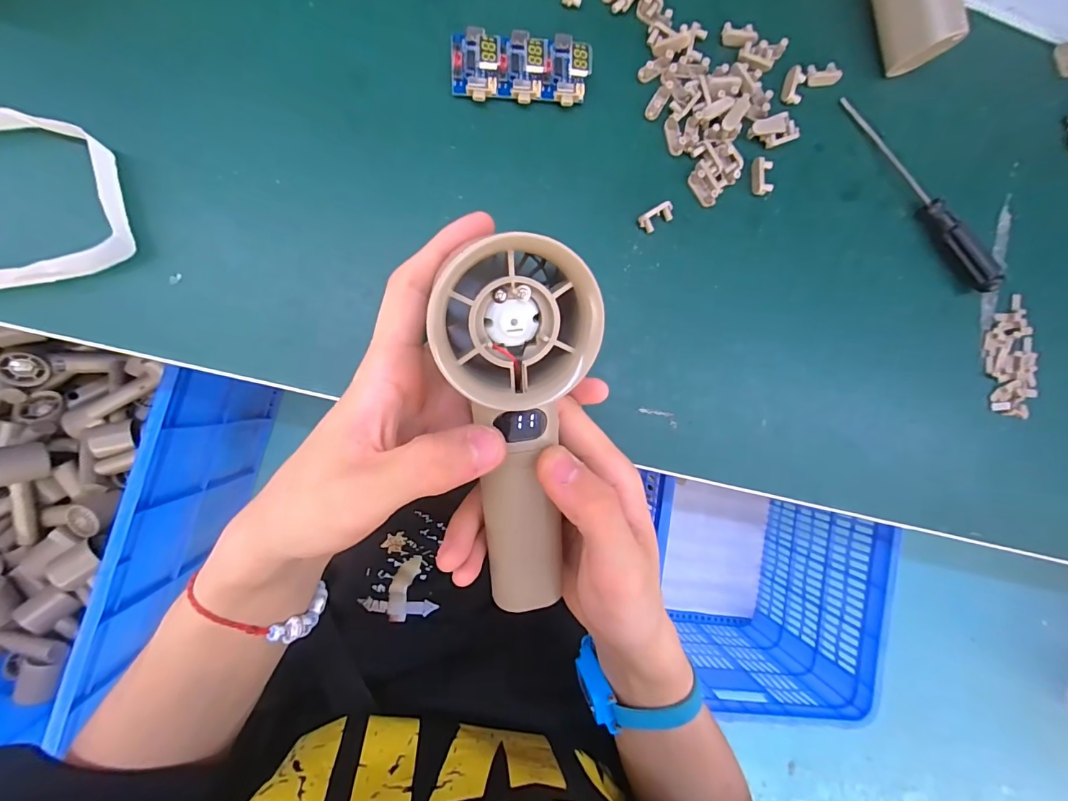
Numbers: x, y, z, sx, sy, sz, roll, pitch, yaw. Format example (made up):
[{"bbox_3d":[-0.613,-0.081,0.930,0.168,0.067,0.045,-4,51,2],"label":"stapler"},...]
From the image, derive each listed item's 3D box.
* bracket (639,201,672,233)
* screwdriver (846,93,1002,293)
[{"bbox_3d":[0.064,-0.095,0.233,0.019,0.005,0.010,-33,96,-5],"label":"bracket"},{"bbox_3d":[0.214,-0.113,0.246,0.011,0.016,0.130,-40,96,-5],"label":"screwdriver"}]

